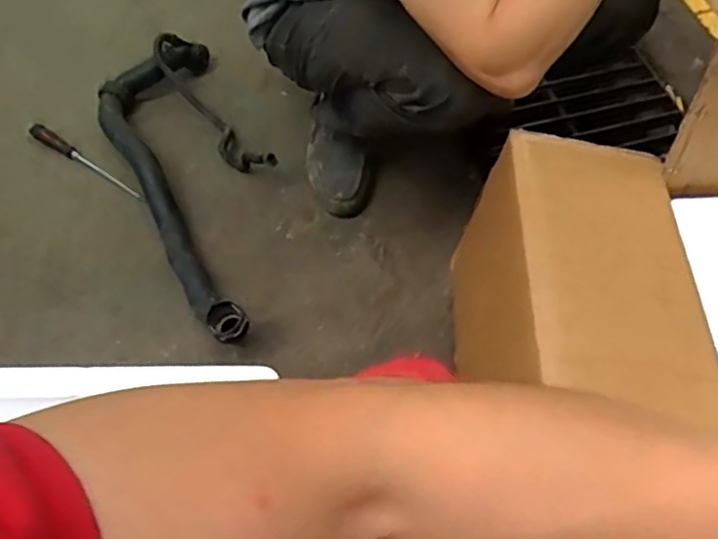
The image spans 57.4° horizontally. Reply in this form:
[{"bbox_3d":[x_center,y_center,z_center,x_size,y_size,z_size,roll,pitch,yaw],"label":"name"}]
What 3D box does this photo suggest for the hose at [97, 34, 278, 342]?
[{"bbox_3d":[-0.258,-0.165,1.052,0.229,0.094,0.549,-27,63,-11],"label":"hose"}]

